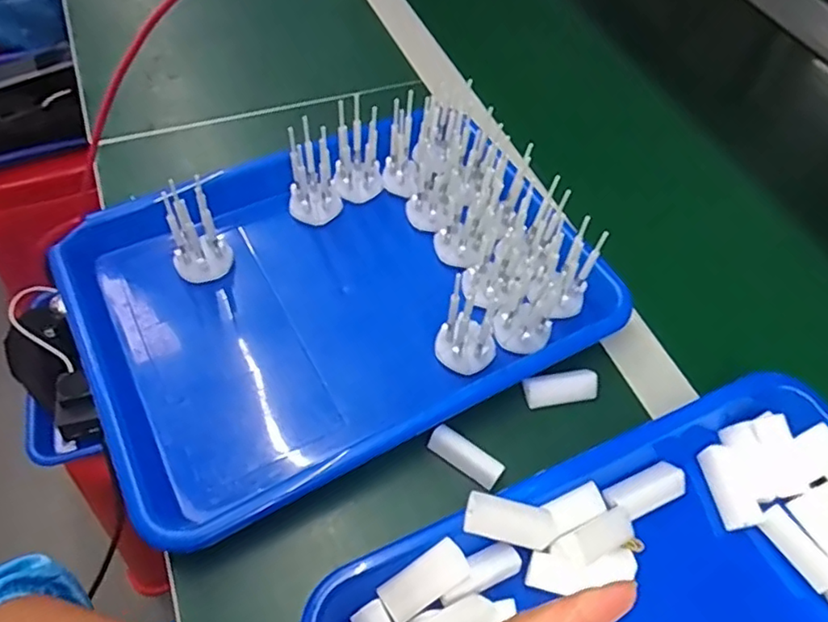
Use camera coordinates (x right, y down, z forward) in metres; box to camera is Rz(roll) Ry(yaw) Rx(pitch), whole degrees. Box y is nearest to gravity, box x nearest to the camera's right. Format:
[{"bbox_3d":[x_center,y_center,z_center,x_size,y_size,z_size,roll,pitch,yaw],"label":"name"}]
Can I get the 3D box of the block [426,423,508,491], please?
[{"bbox_3d":[0.031,0.086,0.359,0.046,0.010,0.017,34,59,1],"label":"block"}]

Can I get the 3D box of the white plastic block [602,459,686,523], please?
[{"bbox_3d":[0.134,0.104,0.349,0.050,0.012,0.022,-20,60,-17],"label":"white plastic block"}]

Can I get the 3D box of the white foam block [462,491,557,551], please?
[{"bbox_3d":[0.051,0.110,0.315,0.050,0.008,0.019,17,55,-8],"label":"white foam block"}]

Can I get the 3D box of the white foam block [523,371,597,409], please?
[{"bbox_3d":[0.095,0.050,0.390,0.048,0.016,0.015,-6,57,-9],"label":"white foam block"}]

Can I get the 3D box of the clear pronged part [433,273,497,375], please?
[{"bbox_3d":[0.036,0.011,0.385,0.038,0.030,0.044,21,57,10],"label":"clear pronged part"}]

